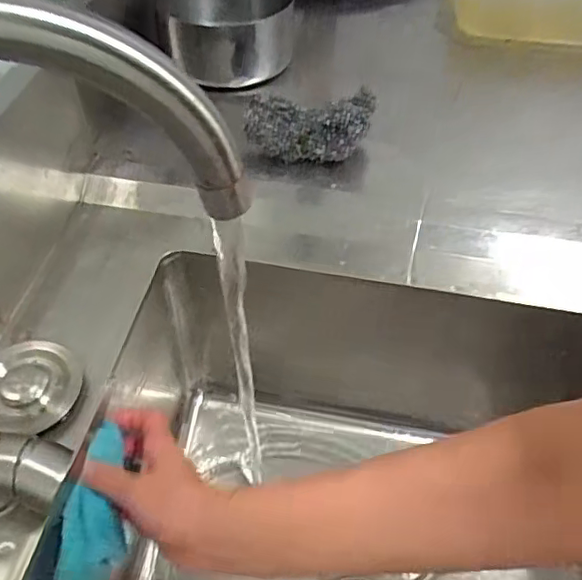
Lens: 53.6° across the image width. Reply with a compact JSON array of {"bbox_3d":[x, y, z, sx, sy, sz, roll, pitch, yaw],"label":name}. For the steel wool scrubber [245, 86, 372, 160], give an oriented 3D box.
[{"bbox_3d":[0.020,-0.182,0.640,0.139,0.048,0.074,2,50,2],"label":"steel wool scrubber"}]

